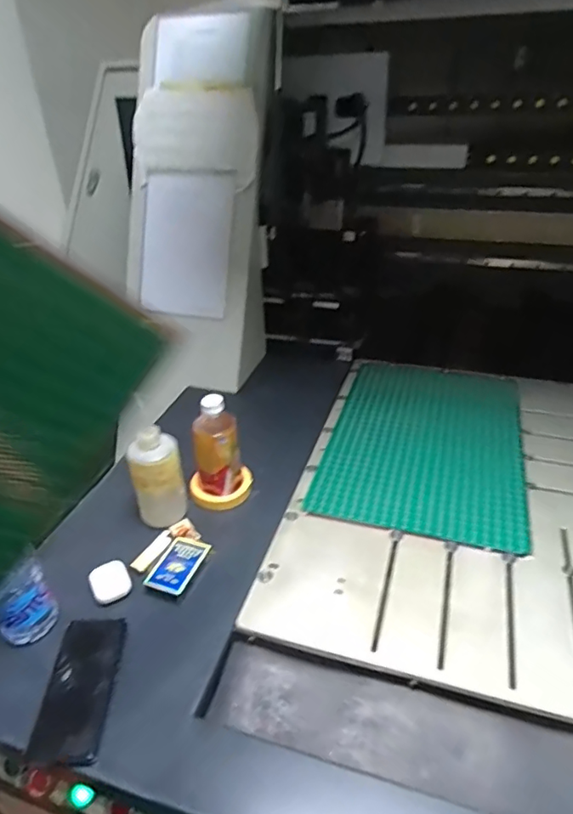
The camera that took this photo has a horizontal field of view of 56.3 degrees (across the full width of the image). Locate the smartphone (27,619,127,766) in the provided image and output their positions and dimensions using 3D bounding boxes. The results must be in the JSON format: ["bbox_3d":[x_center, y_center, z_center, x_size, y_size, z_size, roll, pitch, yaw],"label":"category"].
[{"bbox_3d":[-0.242,0.328,0.630,0.081,0.013,0.160,-2,33,0],"label":"smartphone"}]

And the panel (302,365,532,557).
[{"bbox_3d":[0.260,0.054,0.994,0.335,0.006,0.481,9,35,16],"label":"panel"}]

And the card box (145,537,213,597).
[{"bbox_3d":[-0.155,0.225,0.766,0.060,0.020,0.098,13,36,22],"label":"card box"}]

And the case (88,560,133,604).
[{"bbox_3d":[-0.245,0.243,0.747,0.051,0.020,0.051,-20,37,-25],"label":"case"}]

